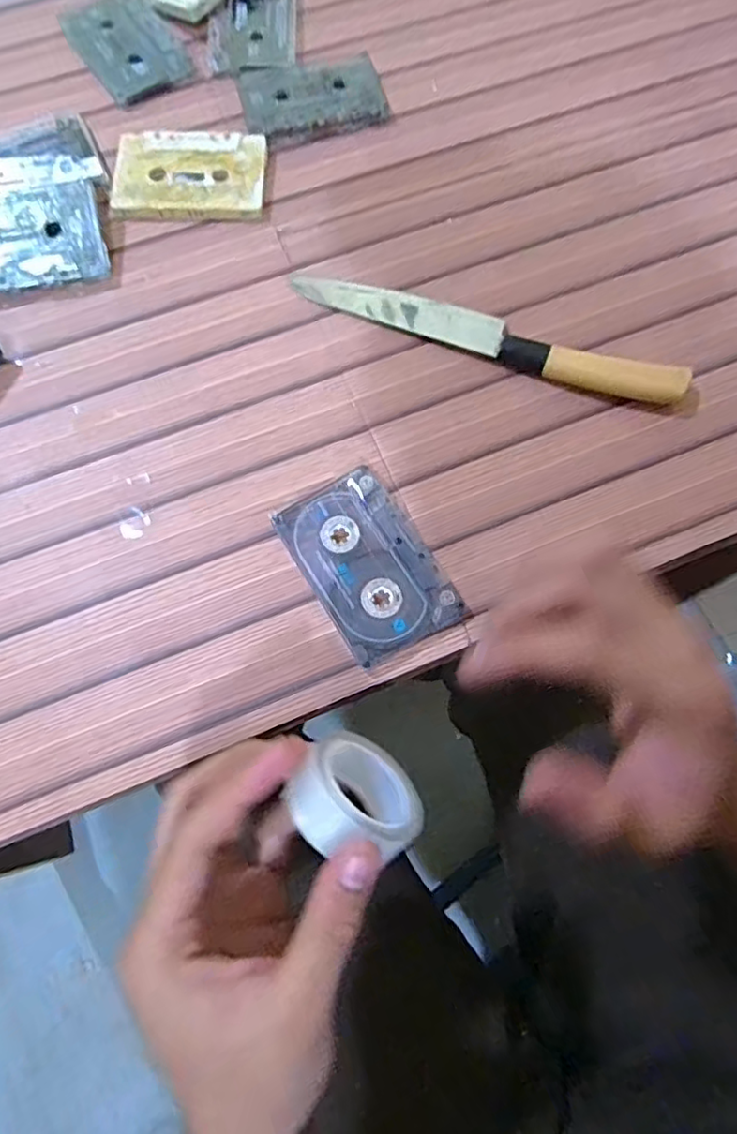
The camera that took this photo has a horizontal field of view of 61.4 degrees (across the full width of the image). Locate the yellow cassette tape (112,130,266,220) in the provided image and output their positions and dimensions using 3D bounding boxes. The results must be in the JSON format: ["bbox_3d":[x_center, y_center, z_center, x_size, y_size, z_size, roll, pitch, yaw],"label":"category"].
[{"bbox_3d":[-0.120,-0.266,0.421,0.099,0.012,0.067,-4,72,-2],"label":"yellow cassette tape"}]

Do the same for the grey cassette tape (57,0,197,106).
[{"bbox_3d":[-0.179,-0.386,0.457,0.064,0.011,0.100,-33,75,-10],"label":"grey cassette tape"}]

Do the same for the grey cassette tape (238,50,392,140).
[{"bbox_3d":[-0.041,-0.340,0.443,0.098,0.013,0.068,-14,73,-5],"label":"grey cassette tape"}]

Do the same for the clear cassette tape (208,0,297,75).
[{"bbox_3d":[-0.085,-0.410,0.464,0.063,0.009,0.095,-1,72,-1],"label":"clear cassette tape"}]

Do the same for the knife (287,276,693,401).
[{"bbox_3d":[0.069,-0.144,0.377,0.243,0.021,0.024,21,73,6],"label":"knife"}]

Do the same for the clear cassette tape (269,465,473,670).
[{"bbox_3d":[-0.001,-0.002,0.336,0.063,0.012,0.101,-30,75,-10],"label":"clear cassette tape"}]

